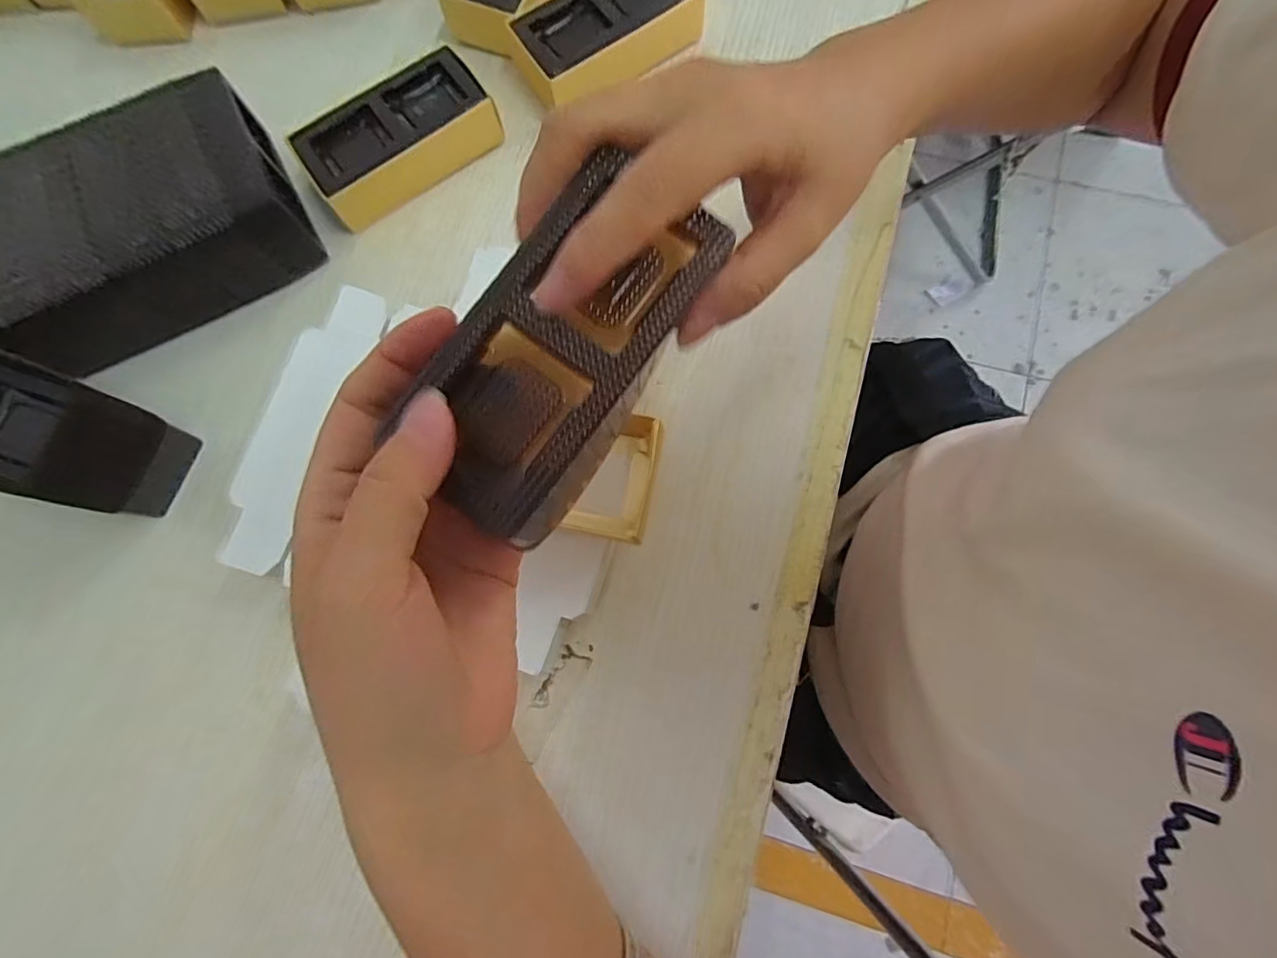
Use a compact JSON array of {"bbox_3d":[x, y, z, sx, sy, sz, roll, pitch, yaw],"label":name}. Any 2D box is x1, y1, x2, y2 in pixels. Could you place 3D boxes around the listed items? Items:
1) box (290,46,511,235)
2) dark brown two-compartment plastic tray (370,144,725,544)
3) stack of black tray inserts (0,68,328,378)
[{"bbox_3d":[-0.144,-0.205,0.340,0.113,0.033,0.060,-33,78,-6],"label":"box"},{"bbox_3d":[-0.022,-0.037,0.157,0.050,0.016,0.103,31,79,9],"label":"dark brown two-compartment plastic tray"},{"bbox_3d":[-0.282,-0.144,0.320,0.165,0.056,0.126,-29,77,-5],"label":"stack of black tray inserts"}]

